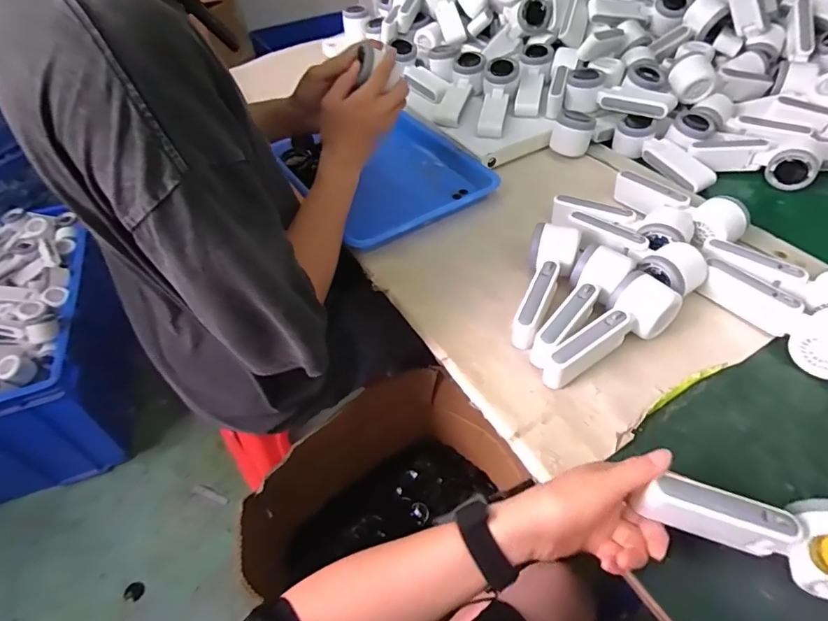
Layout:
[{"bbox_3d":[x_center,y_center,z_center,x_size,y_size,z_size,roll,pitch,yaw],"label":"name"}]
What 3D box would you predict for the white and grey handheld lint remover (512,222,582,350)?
[{"bbox_3d":[0.145,-0.024,0.549,0.050,0.062,0.154,13,50,18],"label":"white and grey handheld lint remover"}]

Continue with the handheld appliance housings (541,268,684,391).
[{"bbox_3d":[0.200,0.025,0.495,0.157,0.055,0.057,-34,52,-23],"label":"handheld appliance housings"}]

